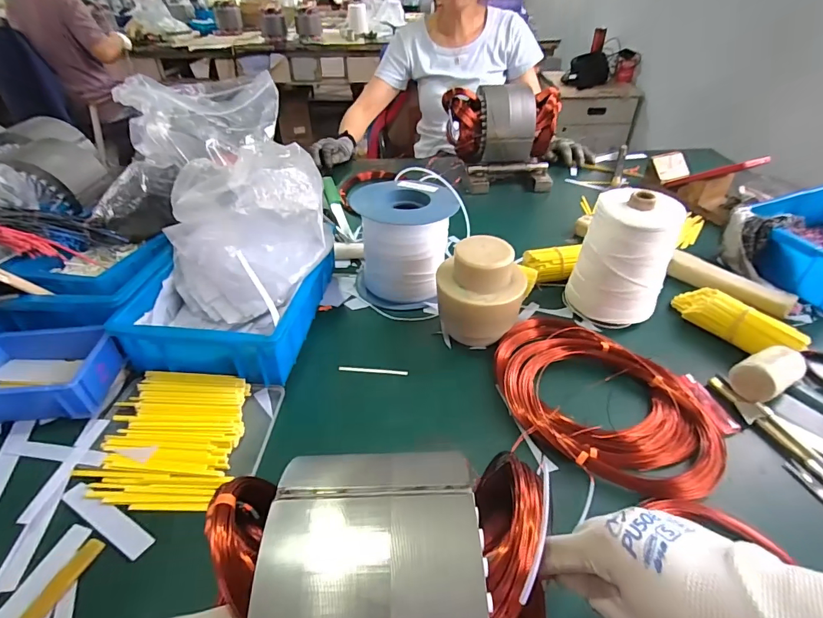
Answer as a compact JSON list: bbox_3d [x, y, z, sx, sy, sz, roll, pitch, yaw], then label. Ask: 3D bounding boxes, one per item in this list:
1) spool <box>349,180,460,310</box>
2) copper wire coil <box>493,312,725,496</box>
[{"bbox_3d":[-0.011,-0.101,0.655,0.140,0.140,0.134,-2,40,-1],"label":"spool"},{"bbox_3d":[0.214,0.091,0.493,0.256,0.048,0.189,31,49,33],"label":"copper wire coil"}]

